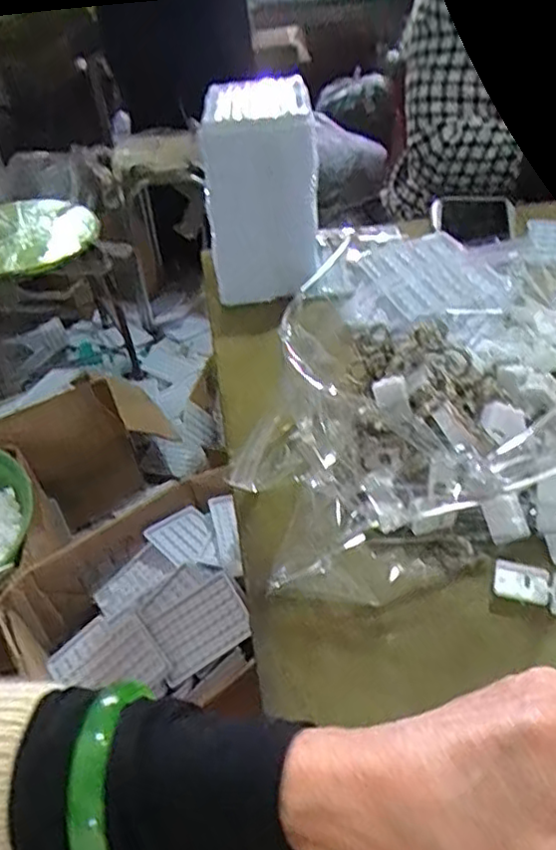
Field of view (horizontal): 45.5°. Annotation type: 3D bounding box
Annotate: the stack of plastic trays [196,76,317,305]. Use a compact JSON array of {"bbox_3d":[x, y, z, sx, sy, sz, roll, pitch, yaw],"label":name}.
[{"bbox_3d":[-0.015,-0.219,0.613,0.093,0.158,0.137,-6,41,1],"label":"stack of plastic trays"}]

